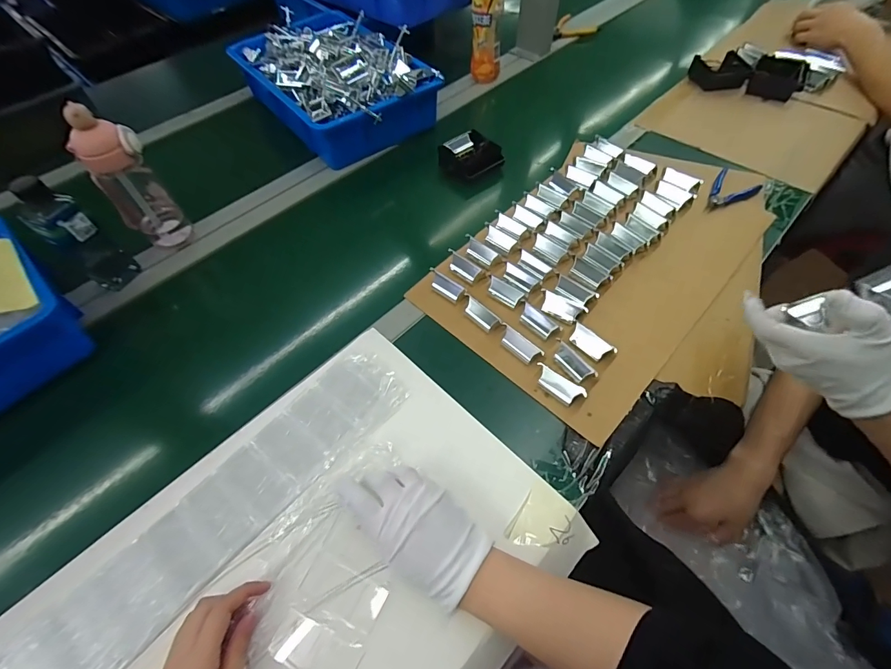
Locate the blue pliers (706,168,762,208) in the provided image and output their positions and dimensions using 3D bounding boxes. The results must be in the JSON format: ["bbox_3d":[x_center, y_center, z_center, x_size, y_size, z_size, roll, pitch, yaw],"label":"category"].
[{"bbox_3d":[0.472,-0.232,0.658,0.067,0.013,0.118,34,64,20],"label":"blue pliers"}]

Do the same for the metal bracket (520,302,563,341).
[{"bbox_3d":[0.124,-0.019,0.518,0.057,0.017,0.029,39,66,23],"label":"metal bracket"}]

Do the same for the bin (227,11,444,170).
[{"bbox_3d":[-0.230,-0.521,0.803,0.265,0.117,0.444,-32,62,-18],"label":"bin"}]

